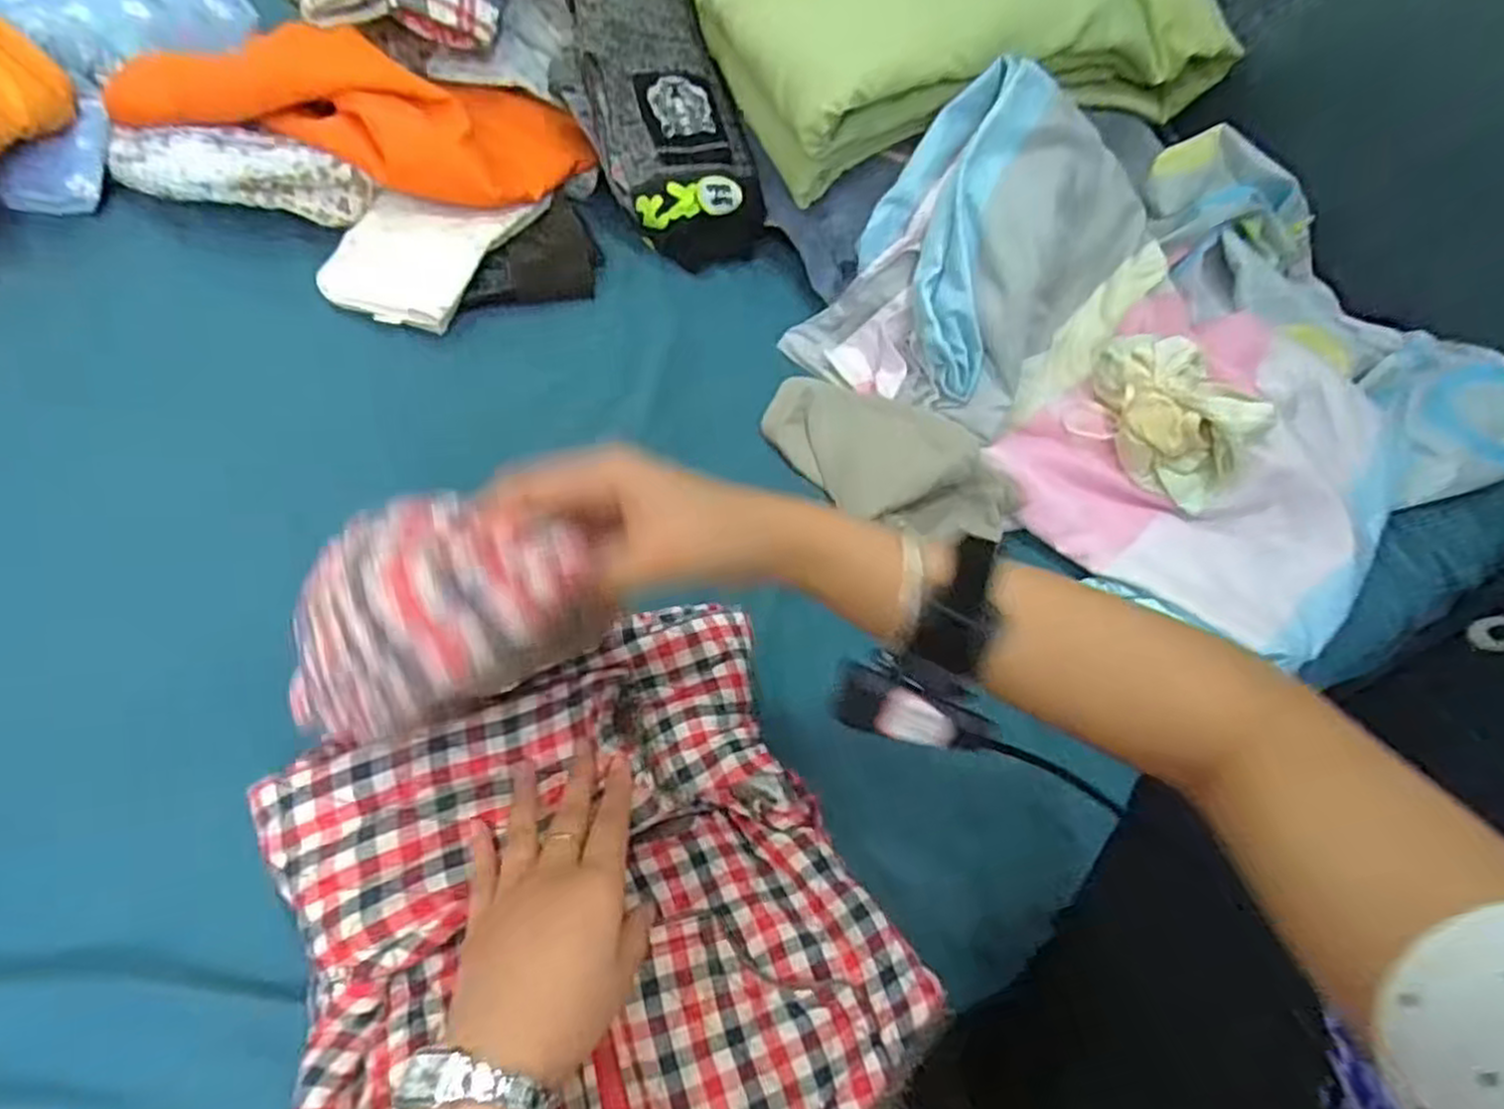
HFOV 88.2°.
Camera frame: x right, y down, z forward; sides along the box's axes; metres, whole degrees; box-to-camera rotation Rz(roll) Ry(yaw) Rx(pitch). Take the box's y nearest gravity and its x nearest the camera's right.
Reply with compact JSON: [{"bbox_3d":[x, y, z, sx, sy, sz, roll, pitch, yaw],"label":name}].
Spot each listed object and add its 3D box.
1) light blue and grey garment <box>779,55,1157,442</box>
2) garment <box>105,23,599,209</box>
[{"bbox_3d":[0.193,-0.261,0.660,0.201,0.185,0.245,33,59,17],"label":"light blue and grey garment"},{"bbox_3d":[-0.379,-0.434,0.754,0.410,0.073,0.172,12,56,3],"label":"garment"}]

